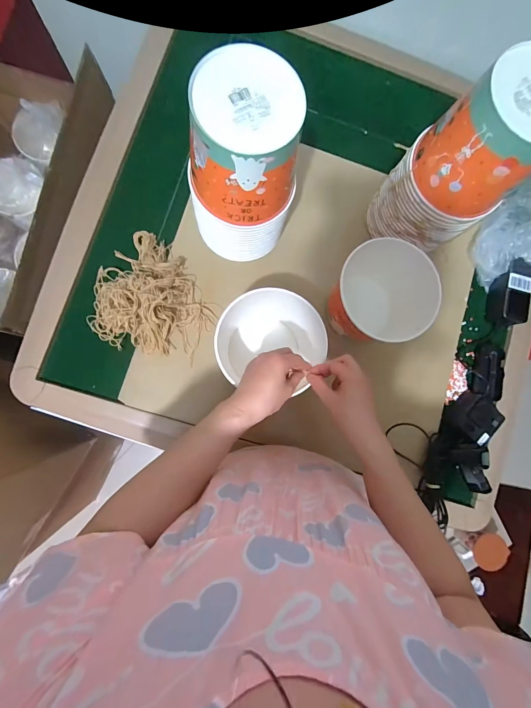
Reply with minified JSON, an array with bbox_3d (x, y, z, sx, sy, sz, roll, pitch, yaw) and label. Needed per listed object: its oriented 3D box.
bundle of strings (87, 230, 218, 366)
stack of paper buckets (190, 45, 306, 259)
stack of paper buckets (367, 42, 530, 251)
[{"bbox_3d":[-0.206,-0.091,0.539,0.223,0.055,0.199,43,82,-1],"label":"bundle of strings"},{"bbox_3d":[-0.032,-0.258,0.465,0.147,0.257,0.143,8,84,-6],"label":"stack of paper buckets"},{"bbox_3d":[0.293,-0.274,0.476,0.136,0.260,0.150,-42,90,-9],"label":"stack of paper buckets"}]

